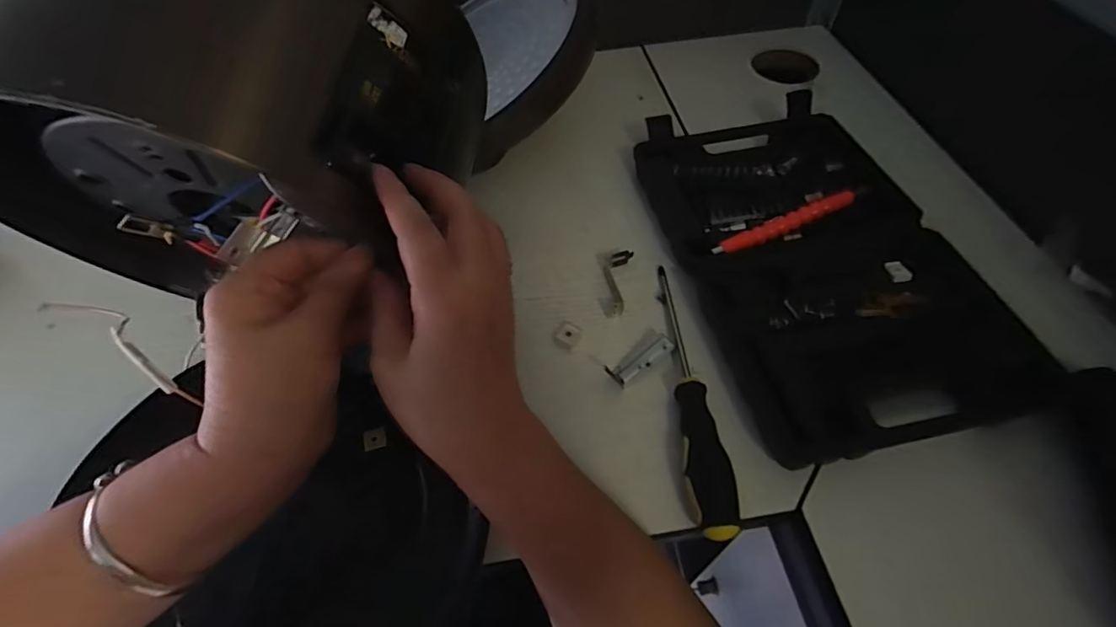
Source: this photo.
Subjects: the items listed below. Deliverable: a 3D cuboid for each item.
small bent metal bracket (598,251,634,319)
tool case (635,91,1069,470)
[{"bbox_3d":[0.047,-0.028,0.438,0.028,0.011,0.066,5,54,6],"label":"small bent metal bracket"},{"bbox_3d":[0.213,-0.056,0.439,0.219,0.030,0.351,-11,55,-6],"label":"tool case"}]

